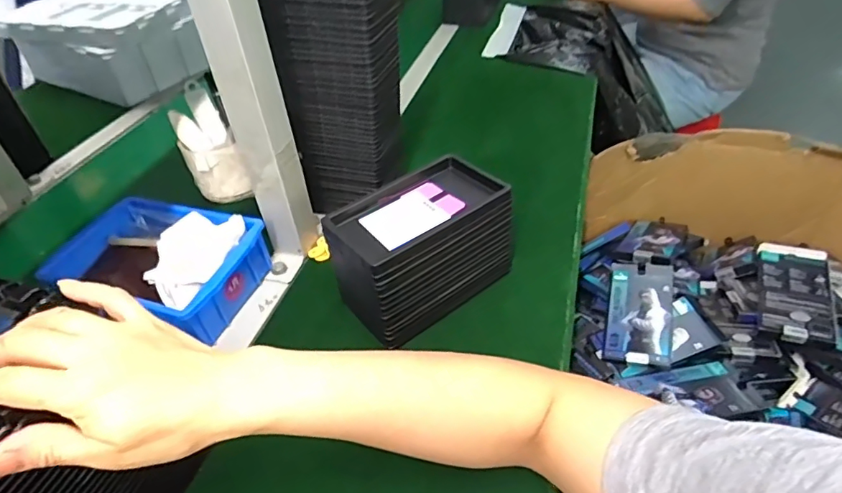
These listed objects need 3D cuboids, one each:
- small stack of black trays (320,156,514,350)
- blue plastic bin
[{"bbox_3d":[0.001,0.003,0.519,0.169,0.115,0.120,-32,48,-27],"label":"small stack of black trays"},{"bbox_3d":[-0.286,0.017,0.555,0.215,0.077,0.136,13,45,19],"label":"blue plastic bin"}]

